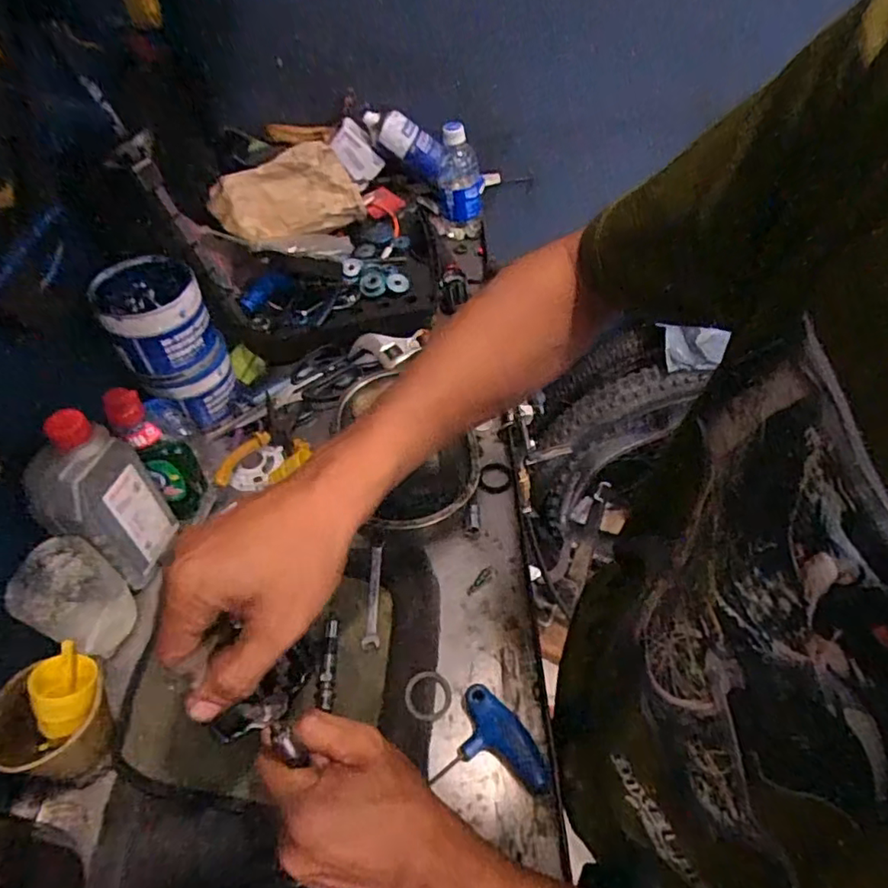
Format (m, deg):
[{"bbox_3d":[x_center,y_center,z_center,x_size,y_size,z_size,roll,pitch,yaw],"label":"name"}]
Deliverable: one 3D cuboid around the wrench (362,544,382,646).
[{"bbox_3d":[-0.065,0.139,0.546,0.014,0.005,0.100,-2,51,2],"label":"wrench"}]

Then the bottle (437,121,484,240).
[{"bbox_3d":[0.025,-0.401,0.889,0.064,0.156,0.056,-4,51,0],"label":"bottle"}]

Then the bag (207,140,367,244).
[{"bbox_3d":[-0.215,-0.338,0.803,0.199,0.111,0.047,-26,29,-12],"label":"bag"}]

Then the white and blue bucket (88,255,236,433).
[{"bbox_3d":[-0.297,-0.108,0.640,0.095,0.161,0.090,-2,51,2],"label":"white and blue bucket"}]

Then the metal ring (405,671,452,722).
[{"bbox_3d":[-0.013,0.209,0.485,0.038,0.006,0.039,-2,51,2],"label":"metal ring"}]

